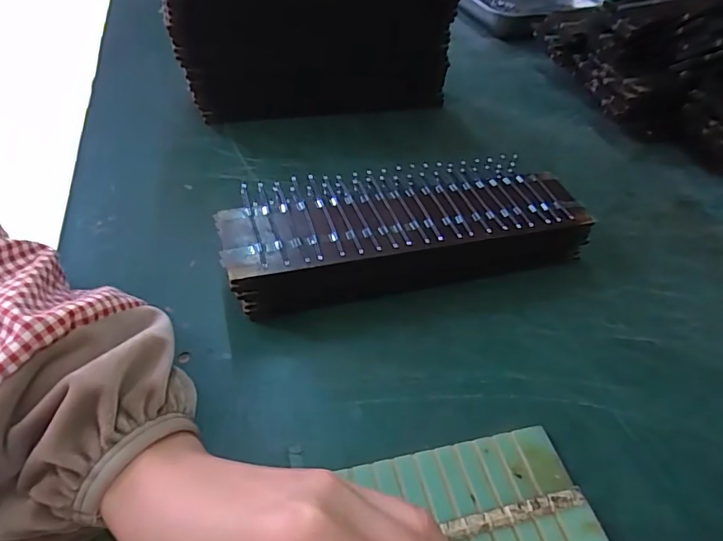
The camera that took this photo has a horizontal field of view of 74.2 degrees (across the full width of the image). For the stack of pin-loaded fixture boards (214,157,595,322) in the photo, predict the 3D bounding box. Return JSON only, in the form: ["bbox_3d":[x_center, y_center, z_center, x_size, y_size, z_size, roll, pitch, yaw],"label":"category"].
[{"bbox_3d":[0.034,-0.028,0.362,0.269,0.050,0.106,-8,47,-14],"label":"stack of pin-loaded fixture boards"}]

